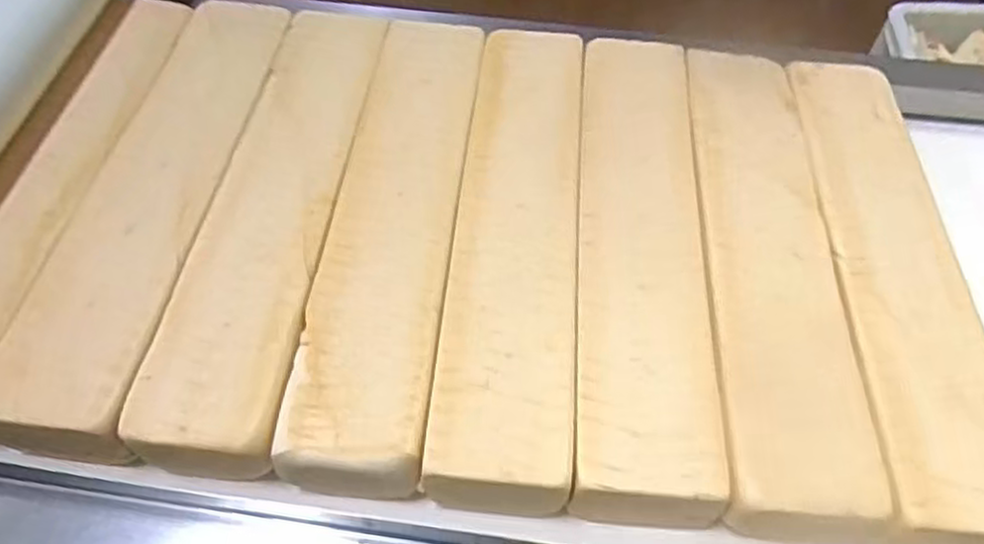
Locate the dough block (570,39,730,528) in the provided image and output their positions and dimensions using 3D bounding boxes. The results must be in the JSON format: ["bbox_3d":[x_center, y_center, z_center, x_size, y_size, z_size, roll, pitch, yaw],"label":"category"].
[{"bbox_3d":[0.094,-0.017,0.476,0.081,0.054,0.356,5,54,1],"label":"dough block"}]

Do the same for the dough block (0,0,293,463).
[{"bbox_3d":[-0.219,-0.049,0.483,0.084,0.044,0.364,5,53,2],"label":"dough block"}]

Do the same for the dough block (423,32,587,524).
[{"bbox_3d":[0.018,-0.022,0.479,0.080,0.054,0.364,5,53,2],"label":"dough block"}]

